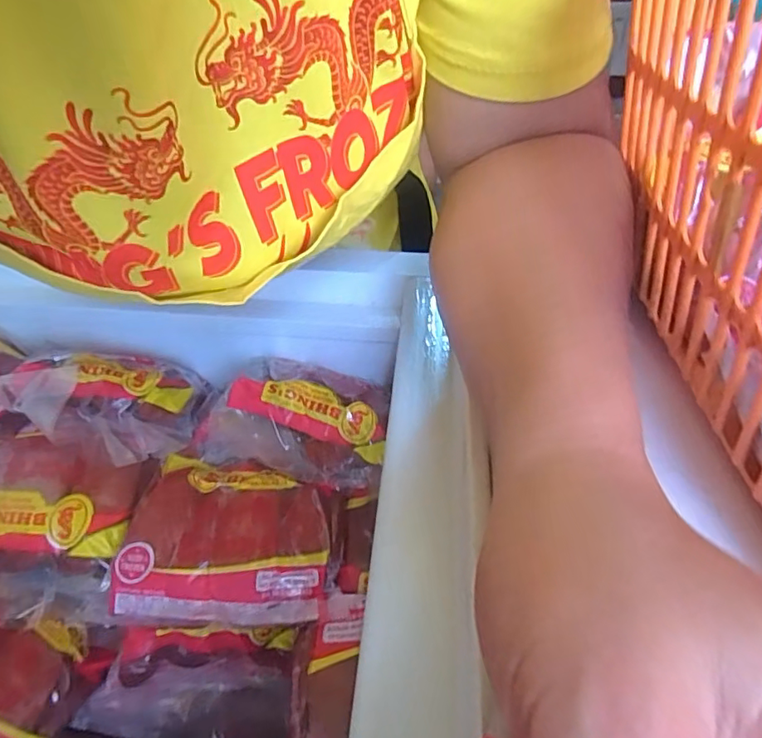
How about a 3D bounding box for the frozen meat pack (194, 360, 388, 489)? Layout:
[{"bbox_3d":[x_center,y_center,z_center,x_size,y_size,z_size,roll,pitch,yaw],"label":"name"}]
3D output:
[{"bbox_3d":[-0.054,0.026,0.348,0.120,0.034,0.076,17,44,18],"label":"frozen meat pack"}]

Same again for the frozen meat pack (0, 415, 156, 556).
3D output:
[{"bbox_3d":[-0.212,0.079,0.339,0.113,0.028,0.083,8,54,2],"label":"frozen meat pack"}]

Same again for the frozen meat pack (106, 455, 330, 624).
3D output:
[{"bbox_3d":[-0.091,0.095,0.316,0.118,0.030,0.097,1,42,1],"label":"frozen meat pack"}]

